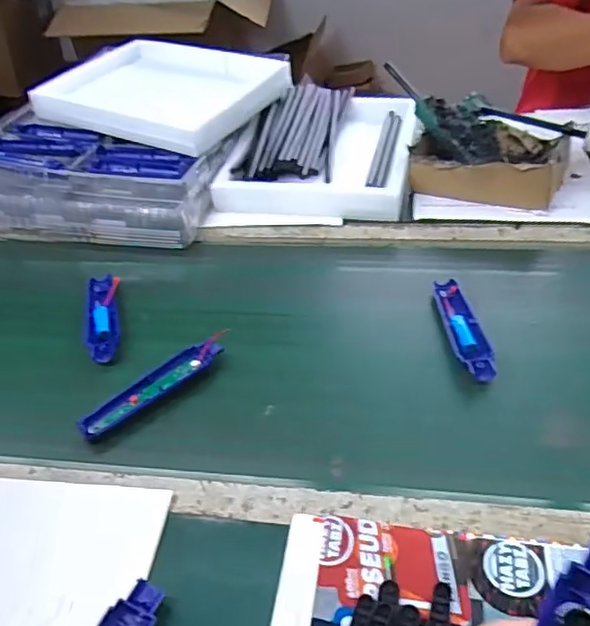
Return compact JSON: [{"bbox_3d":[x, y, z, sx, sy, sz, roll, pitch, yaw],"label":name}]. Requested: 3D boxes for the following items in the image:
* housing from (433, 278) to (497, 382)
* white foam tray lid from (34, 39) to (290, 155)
[{"bbox_3d":[0.191,0.018,0.684,0.038,0.018,0.160,-4,40,0],"label":"housing"},{"bbox_3d":[-0.248,-0.399,1.073,0.408,0.053,0.305,18,45,24],"label":"white foam tray lid"}]

